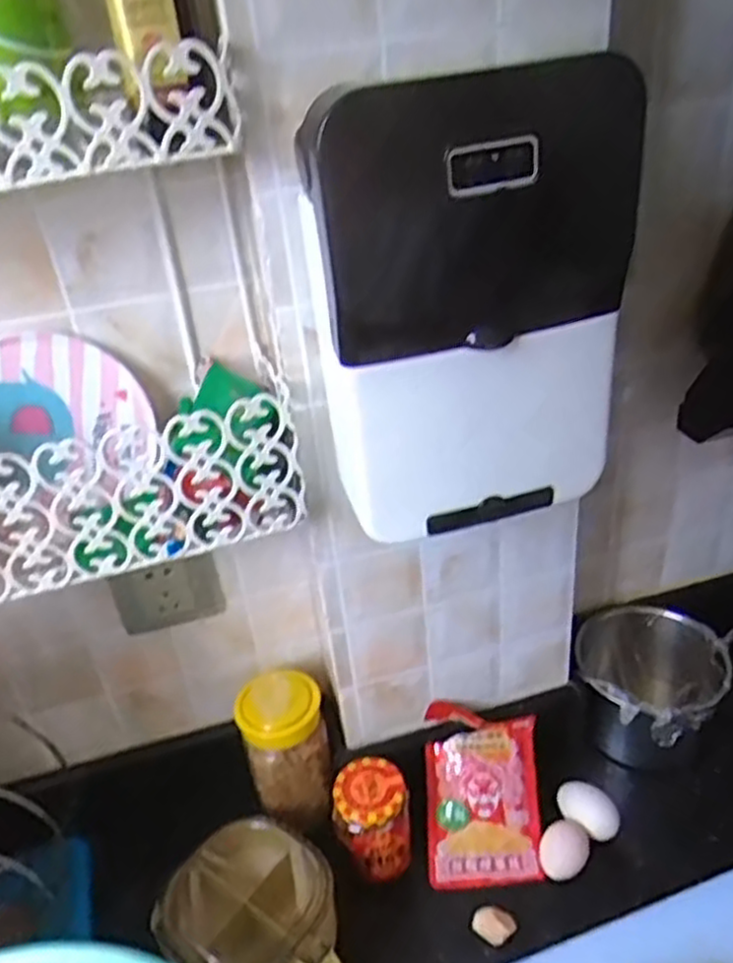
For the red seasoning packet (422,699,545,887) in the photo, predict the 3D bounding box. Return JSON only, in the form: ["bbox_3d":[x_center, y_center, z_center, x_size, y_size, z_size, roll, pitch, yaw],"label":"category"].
[{"bbox_3d":[0.120,0.312,0.751,0.113,0.021,0.164,1,74,-7],"label":"red seasoning packet"}]

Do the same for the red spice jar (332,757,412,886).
[{"bbox_3d":[0.008,0.325,0.718,0.068,0.104,0.061,-3,32,5],"label":"red spice jar"}]

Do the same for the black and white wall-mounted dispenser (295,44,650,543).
[{"bbox_3d":[0.071,-0.114,0.504,0.199,0.284,0.099,-12,32,-8],"label":"black and white wall-mounted dispenser"}]

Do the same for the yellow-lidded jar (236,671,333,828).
[{"bbox_3d":[-0.077,0.258,0.736,0.076,0.146,0.073,-5,32,3],"label":"yellow-lidded jar"}]

